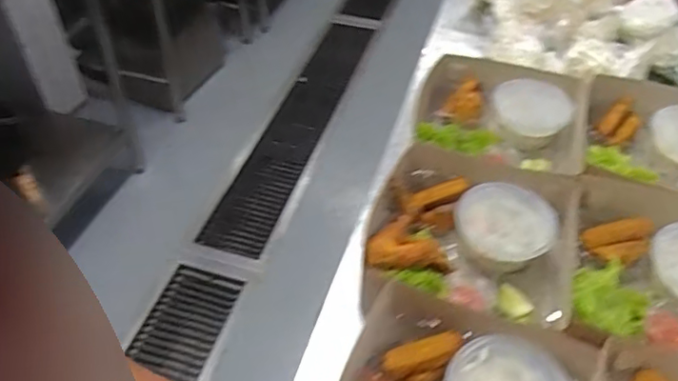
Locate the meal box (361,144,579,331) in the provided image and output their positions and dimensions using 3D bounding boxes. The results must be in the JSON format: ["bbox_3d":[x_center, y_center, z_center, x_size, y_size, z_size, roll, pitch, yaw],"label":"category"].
[{"bbox_3d":[0.148,0.050,0.646,0.222,0.062,0.228,8,46,7],"label":"meal box"}]

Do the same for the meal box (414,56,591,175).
[{"bbox_3d":[0.218,-0.094,0.776,0.224,0.055,0.192,7,46,6],"label":"meal box"}]

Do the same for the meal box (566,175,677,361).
[{"bbox_3d":[0.356,0.104,0.598,0.233,0.063,0.217,14,47,13],"label":"meal box"}]

